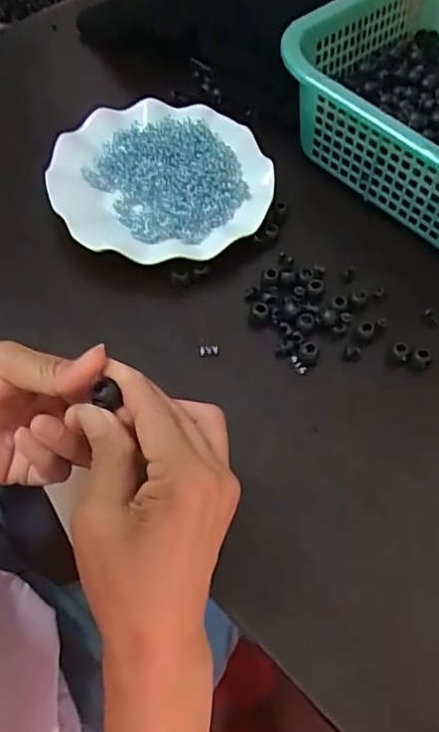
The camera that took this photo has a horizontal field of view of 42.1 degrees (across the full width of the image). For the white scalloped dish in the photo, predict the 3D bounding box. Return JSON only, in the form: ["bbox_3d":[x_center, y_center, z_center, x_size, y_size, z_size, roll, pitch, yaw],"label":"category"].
[{"bbox_3d":[-0.049,-0.157,0.489,0.176,0.031,0.177,2,60,-3],"label":"white scalloped dish"}]

